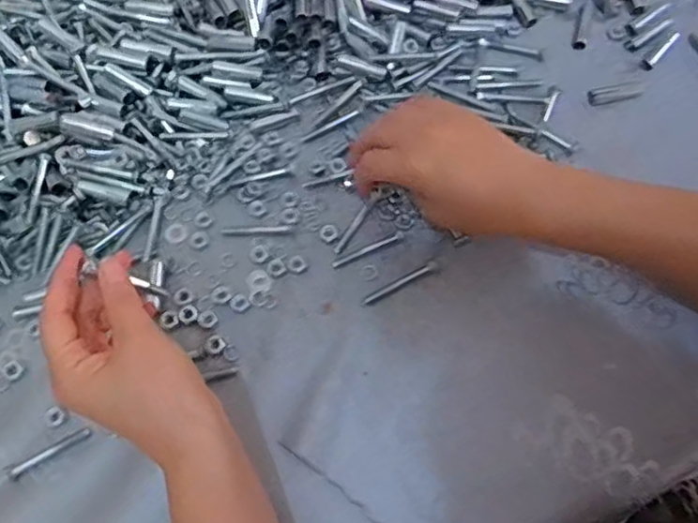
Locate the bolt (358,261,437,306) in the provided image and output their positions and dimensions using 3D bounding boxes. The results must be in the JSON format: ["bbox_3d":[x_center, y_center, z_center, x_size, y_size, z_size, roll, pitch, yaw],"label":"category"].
[{"bbox_3d":[0.036,0.016,0.467,0.061,0.004,0.007,-26,69,-8],"label":"bolt"}]

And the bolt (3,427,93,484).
[{"bbox_3d":[-0.199,0.128,0.438,0.060,0.004,0.010,-28,69,-8],"label":"bolt"}]

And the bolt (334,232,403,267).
[{"bbox_3d":[0.014,-0.009,0.478,0.055,0.004,0.006,-25,68,-7],"label":"bolt"}]

